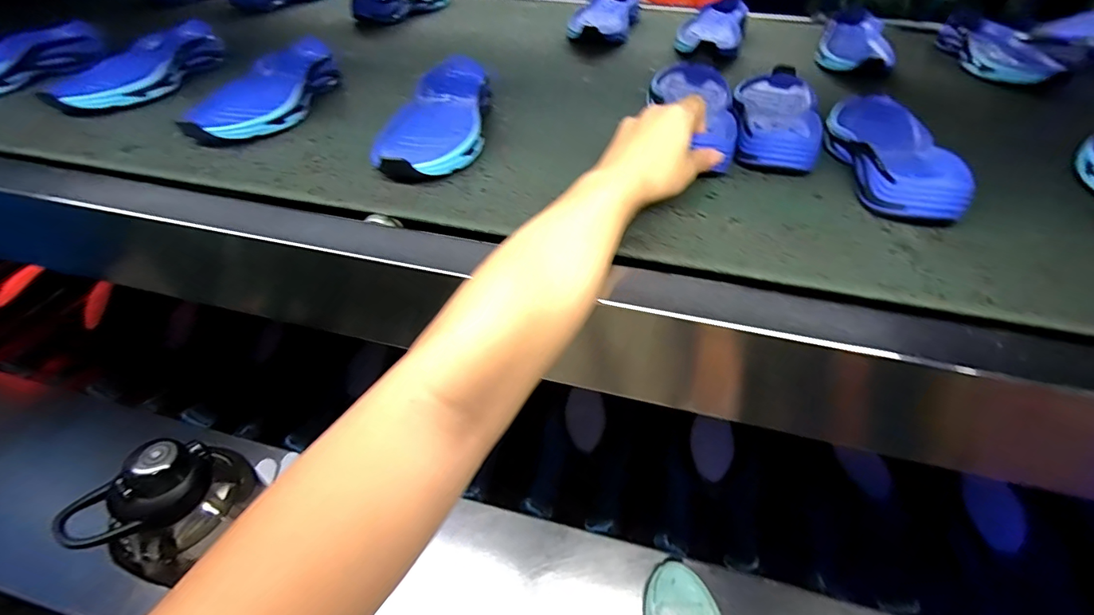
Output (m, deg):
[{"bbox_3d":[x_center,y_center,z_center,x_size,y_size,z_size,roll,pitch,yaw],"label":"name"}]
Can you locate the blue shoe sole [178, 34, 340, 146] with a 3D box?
[{"bbox_3d":[-0.298,-0.228,0.498,0.080,0.041,0.192,4,47,3],"label":"blue shoe sole"}]

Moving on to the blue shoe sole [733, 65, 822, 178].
[{"bbox_3d":[0.239,-0.208,0.495,0.080,0.029,0.211,15,49,13],"label":"blue shoe sole"}]

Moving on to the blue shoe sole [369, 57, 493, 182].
[{"bbox_3d":[-0.103,-0.194,0.474,0.084,0.031,0.231,2,47,1],"label":"blue shoe sole"}]

